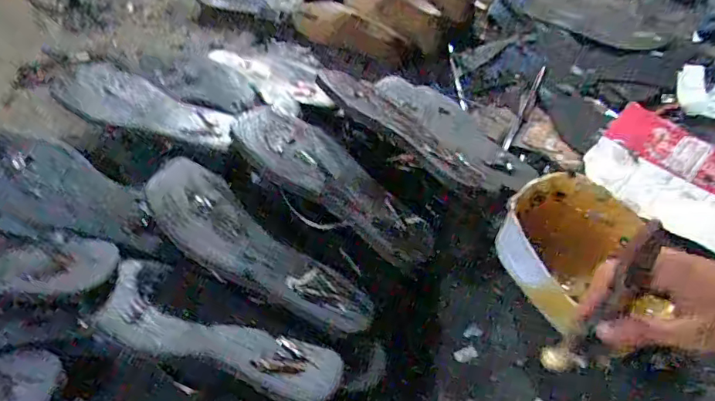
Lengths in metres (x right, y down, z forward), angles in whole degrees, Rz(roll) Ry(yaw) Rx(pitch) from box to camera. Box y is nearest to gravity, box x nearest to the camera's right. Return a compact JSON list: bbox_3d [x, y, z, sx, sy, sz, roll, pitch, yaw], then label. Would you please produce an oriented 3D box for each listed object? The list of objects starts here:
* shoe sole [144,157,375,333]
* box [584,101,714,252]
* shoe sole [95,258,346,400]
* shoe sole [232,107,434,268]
[{"bbox_3d":[-0.100,0.051,0.523,0.254,0.015,0.082,34,59,3],"label":"shoe sole"},{"bbox_3d":[0.457,-0.040,0.746,0.225,0.025,0.198,38,62,23],"label":"box"},{"bbox_3d":[-0.125,0.125,0.483,0.229,0.010,0.073,22,53,2],"label":"shoe sole"},{"bbox_3d":[-0.022,-0.019,0.583,0.256,0.029,0.088,37,59,-3],"label":"shoe sole"}]

